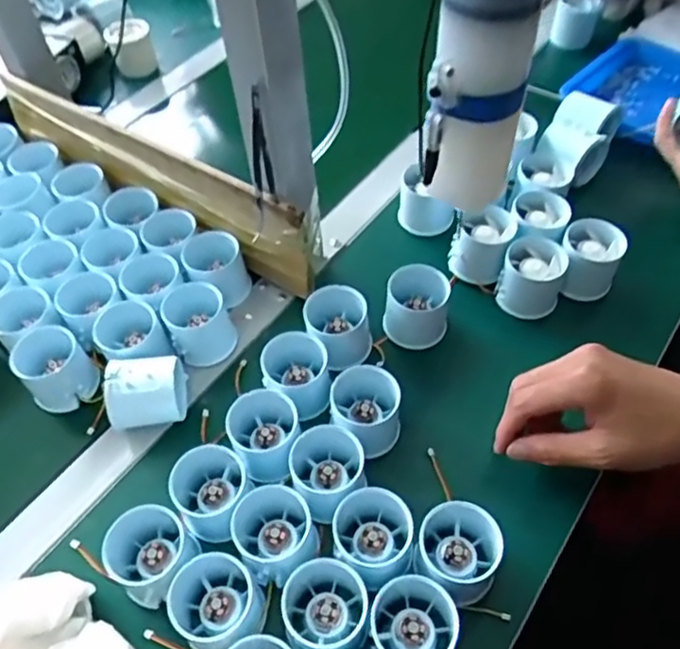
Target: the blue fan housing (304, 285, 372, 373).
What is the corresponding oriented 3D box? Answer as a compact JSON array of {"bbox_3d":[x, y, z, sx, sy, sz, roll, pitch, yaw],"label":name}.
[{"bbox_3d":[-0.001,0.002,0.517,0.050,0.045,0.055,-9,53,-2],"label":"blue fan housing"}]

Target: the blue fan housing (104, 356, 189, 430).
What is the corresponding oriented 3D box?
[{"bbox_3d":[-0.150,0.055,0.495,0.053,0.057,0.049,-9,53,-3],"label":"blue fan housing"}]

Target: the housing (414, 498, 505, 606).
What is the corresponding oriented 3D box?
[{"bbox_3d":[0.079,0.148,0.415,0.055,0.044,0.051,-2,53,3],"label":"housing"}]

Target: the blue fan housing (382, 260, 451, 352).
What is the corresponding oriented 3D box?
[{"bbox_3d":[0.065,-0.014,0.530,0.050,0.056,0.050,-2,53,3],"label":"blue fan housing"}]

